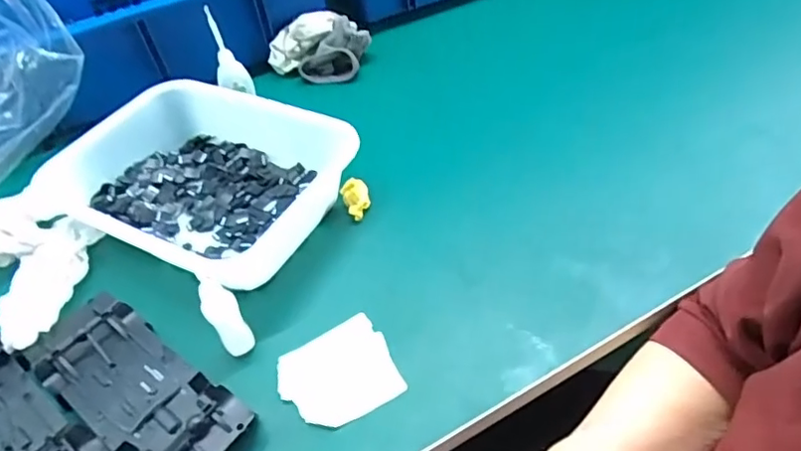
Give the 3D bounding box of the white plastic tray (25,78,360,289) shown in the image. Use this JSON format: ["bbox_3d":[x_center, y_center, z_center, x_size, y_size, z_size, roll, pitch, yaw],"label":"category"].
[{"bbox_3d":[-0.184,-0.044,0.521,0.242,0.059,0.184,21,52,25],"label":"white plastic tray"}]

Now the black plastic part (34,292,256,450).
[{"bbox_3d":[-0.185,0.108,0.400,0.183,0.024,0.077,27,55,30],"label":"black plastic part"}]

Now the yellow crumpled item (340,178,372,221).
[{"bbox_3d":[-0.039,-0.024,0.517,0.021,0.026,0.030,-21,47,-13],"label":"yellow crumpled item"}]

